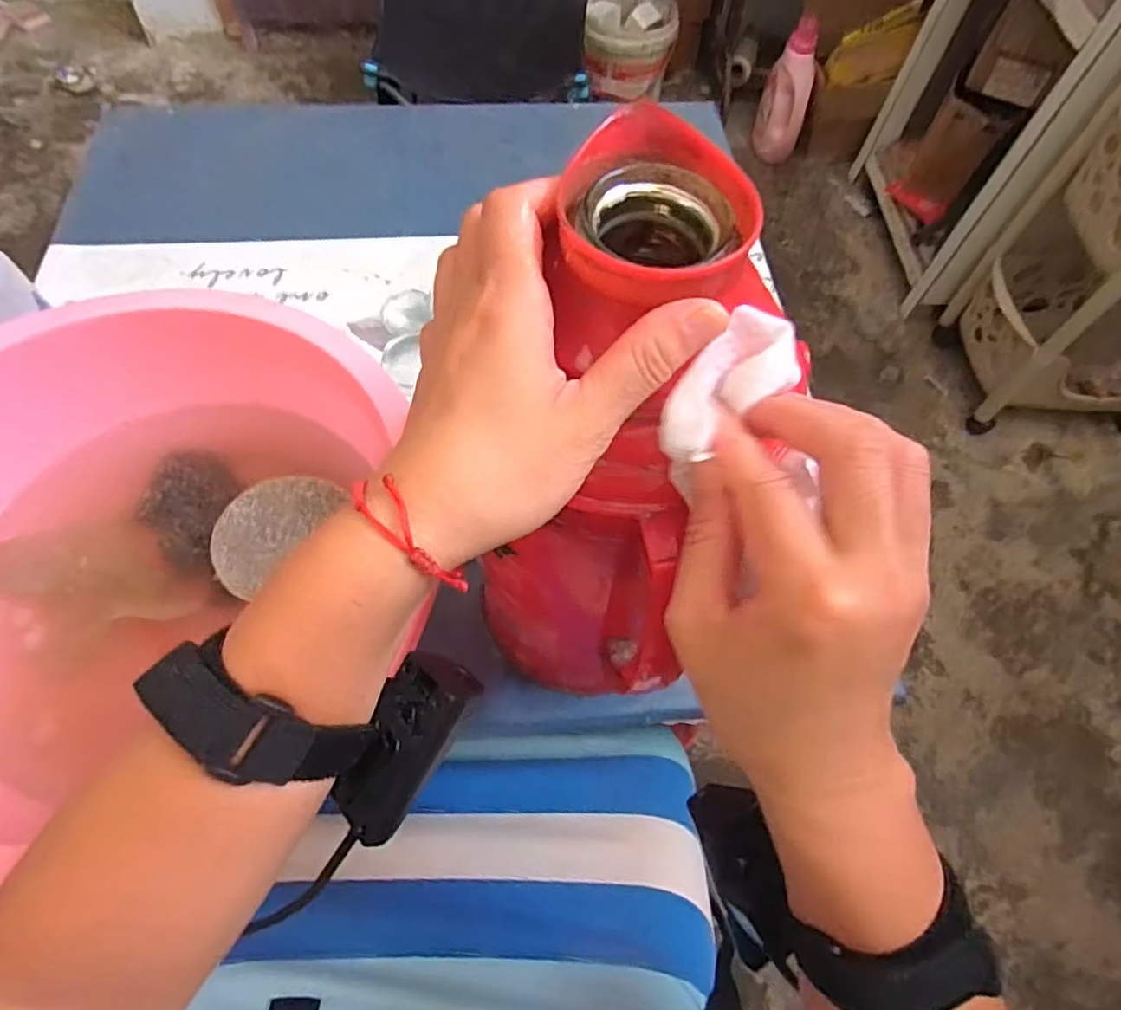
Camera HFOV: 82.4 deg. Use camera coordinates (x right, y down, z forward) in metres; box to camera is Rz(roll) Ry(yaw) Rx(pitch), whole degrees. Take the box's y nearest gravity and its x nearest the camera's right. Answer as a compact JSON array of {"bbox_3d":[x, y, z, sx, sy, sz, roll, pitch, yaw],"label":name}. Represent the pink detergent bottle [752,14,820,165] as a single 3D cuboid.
[{"bbox_3d":[0.568,-1.024,1.619,0.081,0.301,0.144,-3,64,-4],"label":"pink detergent bottle"}]

